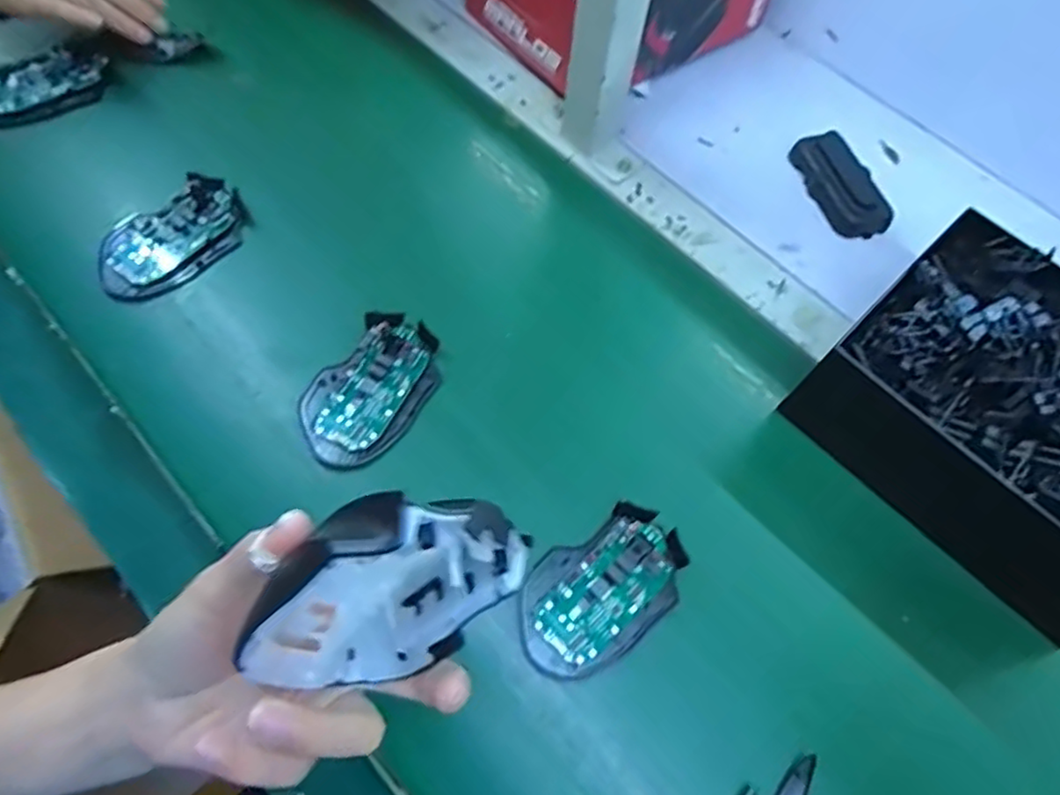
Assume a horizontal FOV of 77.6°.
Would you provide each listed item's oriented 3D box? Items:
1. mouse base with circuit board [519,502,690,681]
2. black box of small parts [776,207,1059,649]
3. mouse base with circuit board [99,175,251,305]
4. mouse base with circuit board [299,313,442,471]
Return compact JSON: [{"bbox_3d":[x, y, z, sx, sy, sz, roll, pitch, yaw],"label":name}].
[{"bbox_3d":[0.045,0.119,0.410,0.114,0.018,0.071,-34,68,-20],"label":"mouse base with circuit board"},{"bbox_3d":[0.322,0.011,0.439,0.174,0.103,0.223,-39,70,-21],"label":"black box of small parts"},{"bbox_3d":[-0.278,-0.124,0.513,0.118,0.029,0.073,-38,70,-21],"label":"mouse base with circuit board"},{"bbox_3d":[-0.111,-0.006,0.461,0.070,0.022,0.113,32,64,14],"label":"mouse base with circuit board"}]

